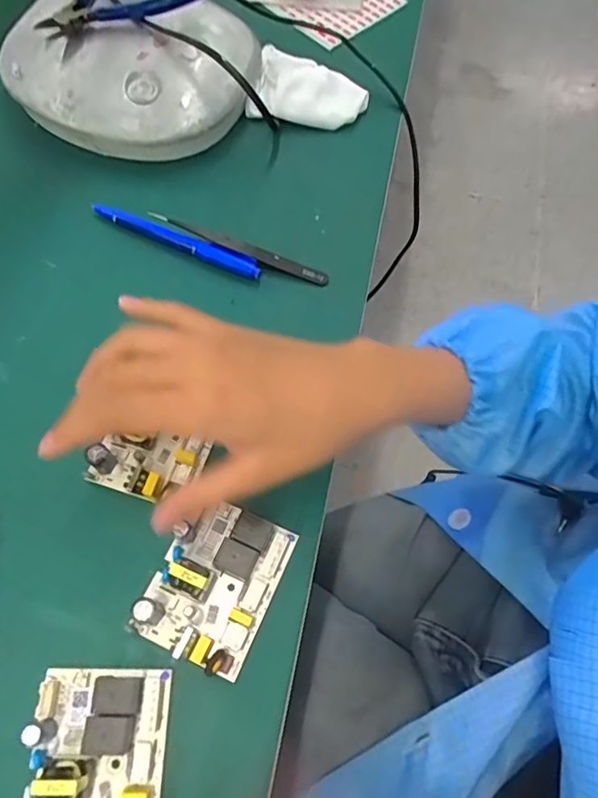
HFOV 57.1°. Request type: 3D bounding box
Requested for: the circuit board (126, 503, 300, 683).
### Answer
[{"bbox_3d":[-0.044,0.094,0.289,0.060,0.028,0.080,23,67,10],"label":"circuit board"}]

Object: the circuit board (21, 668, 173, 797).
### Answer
[{"bbox_3d":[-0.095,0.168,0.251,0.061,0.022,0.079,1,65,0],"label":"circuit board"}]

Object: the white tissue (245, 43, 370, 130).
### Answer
[{"bbox_3d":[0.009,-0.250,0.446,0.091,0.030,0.059,12,66,5],"label":"white tissue"}]

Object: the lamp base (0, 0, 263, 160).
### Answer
[{"bbox_3d":[-0.123,-0.255,0.431,0.171,0.062,0.145,24,67,10],"label":"lamp base"}]

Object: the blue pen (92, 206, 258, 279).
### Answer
[{"bbox_3d":[-0.088,-0.111,0.389,0.130,0.014,0.014,20,67,9],"label":"blue pen"}]

